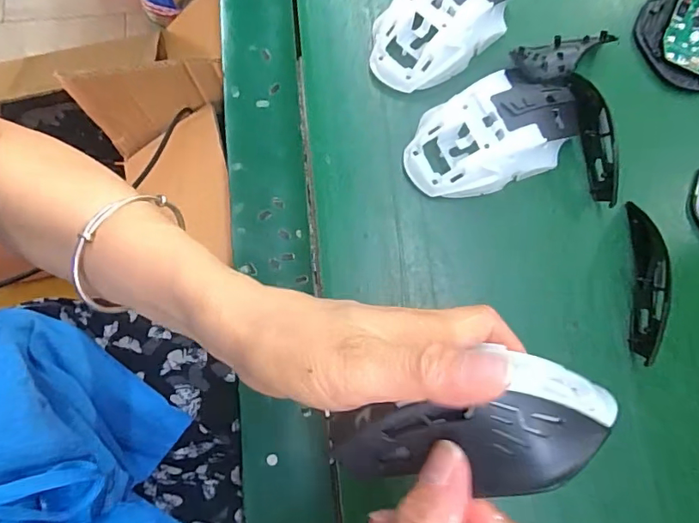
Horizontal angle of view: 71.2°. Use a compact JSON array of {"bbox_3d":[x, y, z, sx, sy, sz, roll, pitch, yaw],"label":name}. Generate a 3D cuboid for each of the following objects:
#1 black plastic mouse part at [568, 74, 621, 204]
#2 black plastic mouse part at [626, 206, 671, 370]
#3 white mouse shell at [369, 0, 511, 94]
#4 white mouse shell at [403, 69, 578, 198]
[{"bbox_3d":[0.160,-0.079,0.317,0.015,0.033,0.088,-12,79,-2],"label":"black plastic mouse part"},{"bbox_3d":[0.179,0.011,0.298,0.011,0.034,0.097,7,79,2],"label":"black plastic mouse part"},{"bbox_3d":[0.062,-0.163,0.330,0.106,0.039,0.061,-42,81,-7],"label":"white mouse shell"},{"bbox_3d":[0.093,-0.081,0.312,0.113,0.038,0.060,-22,79,-4],"label":"white mouse shell"}]

